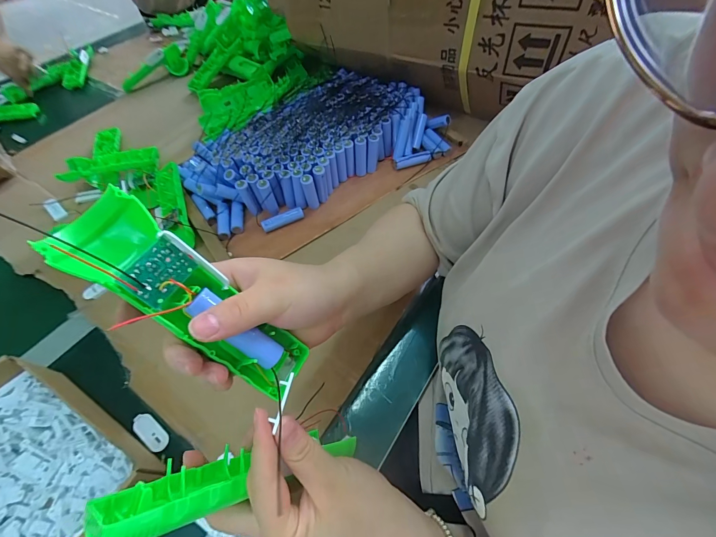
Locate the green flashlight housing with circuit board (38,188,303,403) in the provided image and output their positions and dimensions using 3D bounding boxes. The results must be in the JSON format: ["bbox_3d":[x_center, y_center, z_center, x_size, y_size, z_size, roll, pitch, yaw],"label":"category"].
[{"bbox_3d":[-0.100,0.024,0.205,0.166,0.028,0.047,45,59,-21],"label":"green flashlight housing with circuit board"}]

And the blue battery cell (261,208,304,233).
[{"bbox_3d":[-0.116,-0.076,0.503,0.065,0.018,0.015,-24,59,-14],"label":"blue battery cell"}]

